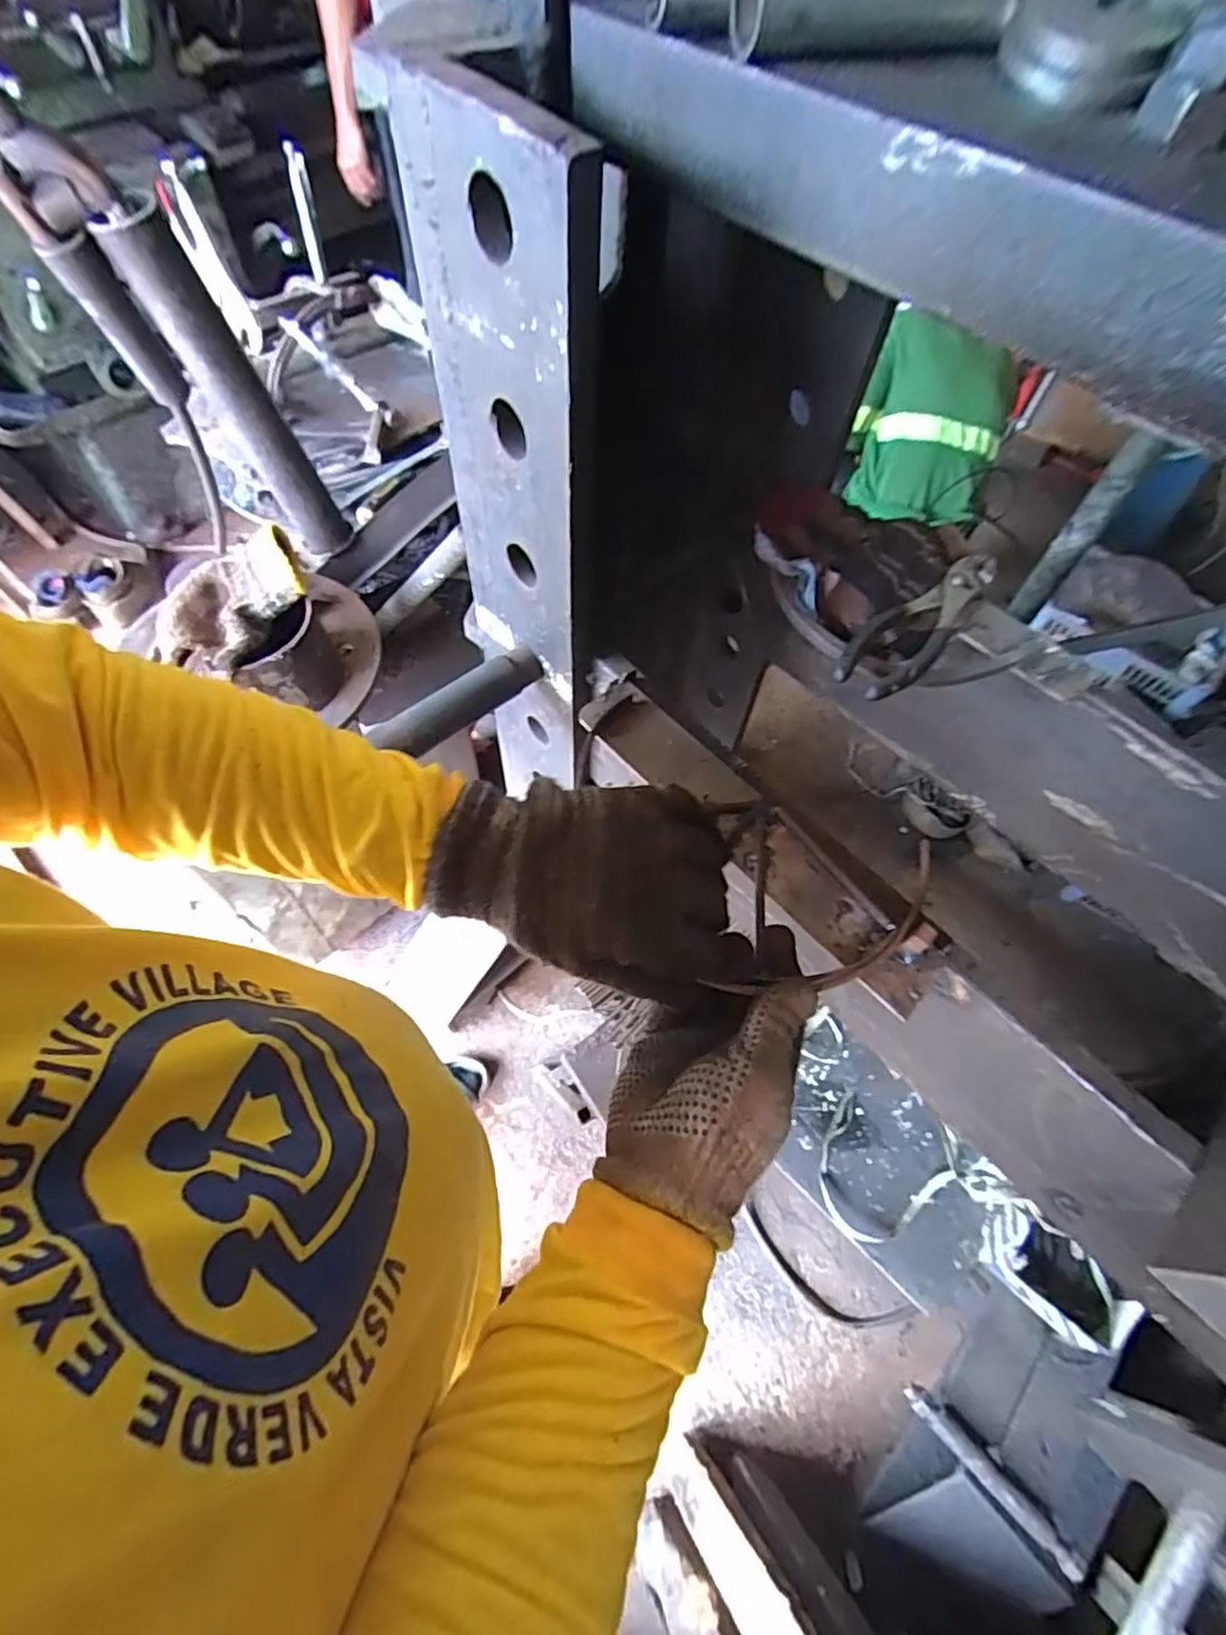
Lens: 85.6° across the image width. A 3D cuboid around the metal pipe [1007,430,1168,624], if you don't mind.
[{"bbox_3d":[0.699,-0.426,1.000,0.051,0.297,0.040,38,65,18],"label":"metal pipe"}]

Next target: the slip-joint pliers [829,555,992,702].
[{"bbox_3d":[0.235,-0.152,0.509,0.055,0.017,0.193,37,64,17],"label":"slip-joint pliers"}]

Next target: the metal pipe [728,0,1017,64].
[{"bbox_3d":[0.105,-0.323,0.262,0.116,0.027,0.029,-15,61,-11],"label":"metal pipe"}]

